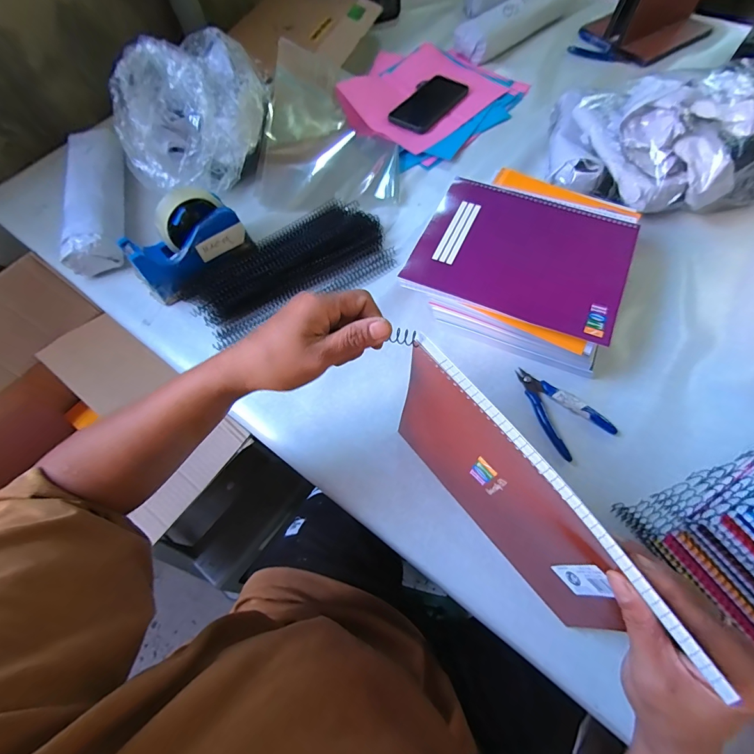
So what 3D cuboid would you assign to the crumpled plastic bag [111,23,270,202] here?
[{"bbox_3d":[-0.276,-0.389,0.525,0.172,0.135,0.250,7,66,8],"label":"crumpled plastic bag"}]

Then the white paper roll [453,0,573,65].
[{"bbox_3d":[0.291,-0.761,0.767,0.308,0.057,0.088,-41,69,-14],"label":"white paper roll"}]

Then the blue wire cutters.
[{"bbox_3d":[0.212,0.036,0.430,0.066,0.009,0.116,-34,67,-11],"label":"blue wire cutters"}]

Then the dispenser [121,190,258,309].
[{"bbox_3d":[-0.262,-0.186,0.503,0.154,0.099,0.056,-37,68,-12],"label":"dispenser"}]

